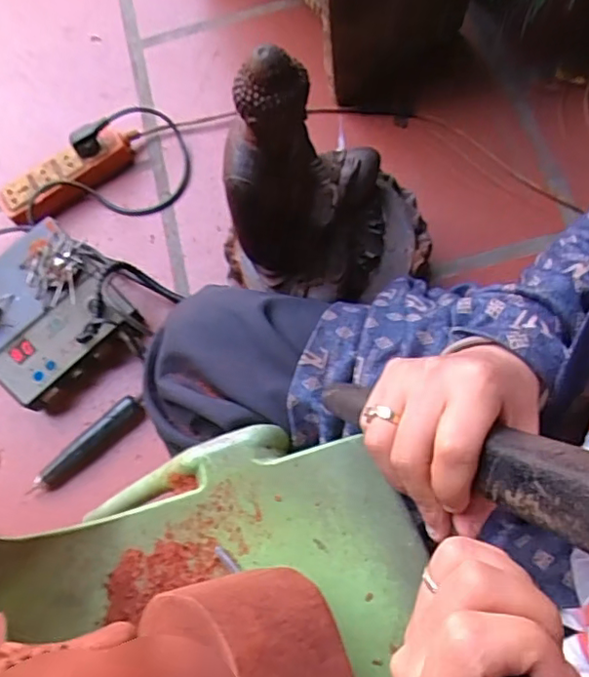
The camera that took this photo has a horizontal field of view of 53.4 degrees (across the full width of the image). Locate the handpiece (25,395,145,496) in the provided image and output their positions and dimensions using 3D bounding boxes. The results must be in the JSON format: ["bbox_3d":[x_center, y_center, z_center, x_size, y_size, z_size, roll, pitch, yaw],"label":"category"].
[{"bbox_3d":[-0.257,0.132,0.725,0.166,0.029,0.031,-39,71,-7],"label":"handpiece"}]

